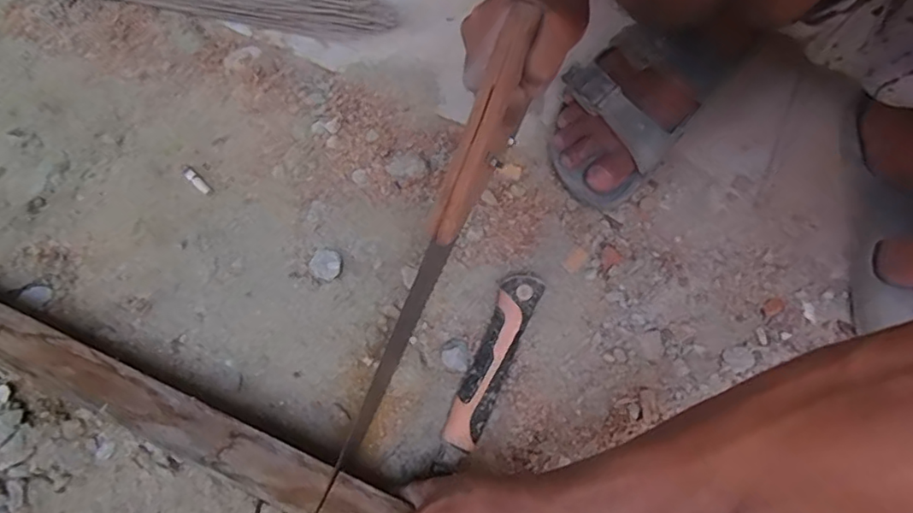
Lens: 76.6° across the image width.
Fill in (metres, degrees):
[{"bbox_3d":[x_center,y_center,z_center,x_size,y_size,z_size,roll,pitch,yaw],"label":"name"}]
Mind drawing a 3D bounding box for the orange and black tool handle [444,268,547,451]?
[{"bbox_3d":[0.029,0.082,0.469,0.032,0.025,0.144,25,73,7],"label":"orange and black tool handle"}]

